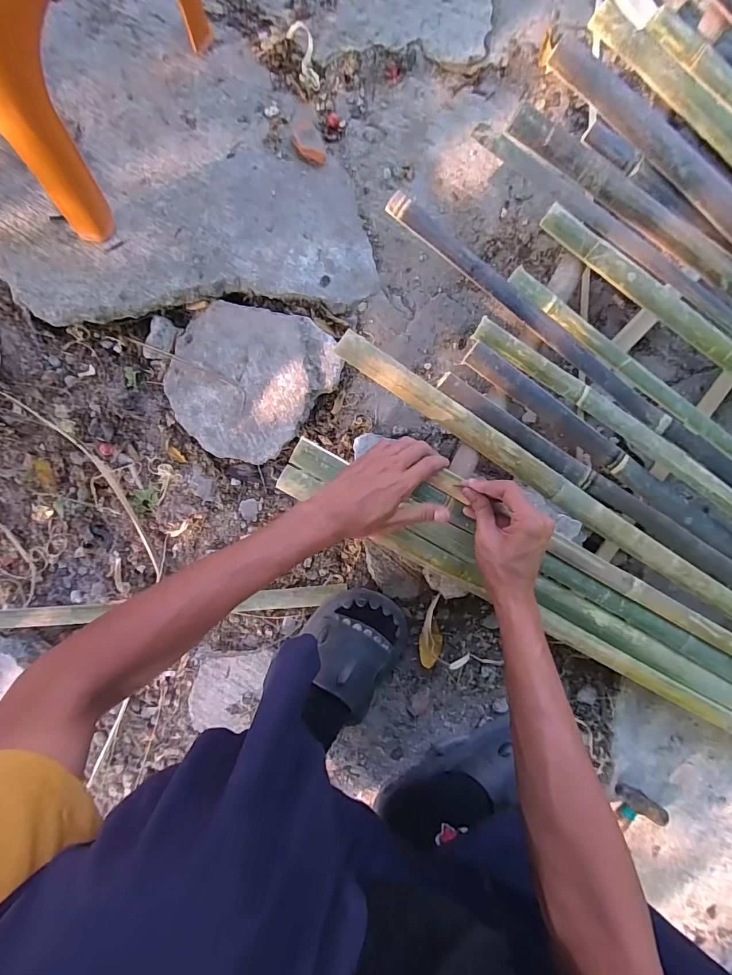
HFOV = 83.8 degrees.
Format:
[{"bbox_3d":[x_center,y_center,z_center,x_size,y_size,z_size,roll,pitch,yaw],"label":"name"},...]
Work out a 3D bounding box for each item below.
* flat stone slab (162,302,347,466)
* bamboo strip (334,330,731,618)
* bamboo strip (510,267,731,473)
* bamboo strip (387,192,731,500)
[{"bbox_3d":[-0.156,-0.146,0.534,0.188,0.028,0.206,37,97,-4],"label":"flat stone slab"},{"bbox_3d":[0.386,0.088,0.534,0.973,0.024,0.043,32,98,-3],"label":"bamboo strip"},{"bbox_3d":[0.526,-0.005,0.534,0.855,0.009,0.034,35,95,-7],"label":"bamboo strip"},{"bbox_3d":[0.417,-0.043,0.521,0.955,0.020,0.038,36,97,-4],"label":"bamboo strip"}]

